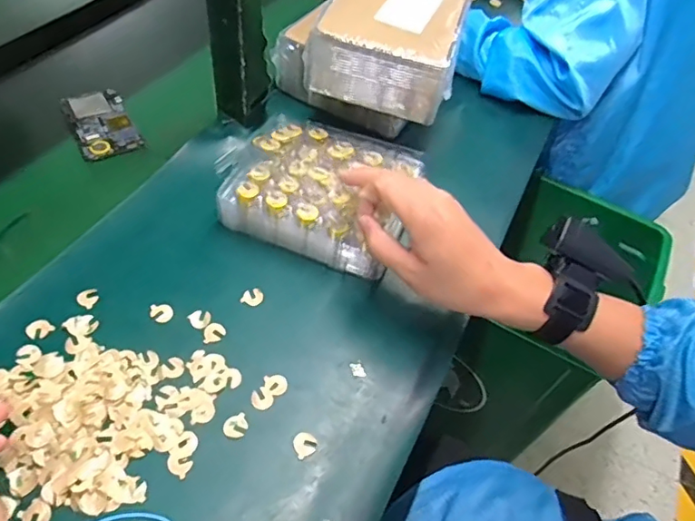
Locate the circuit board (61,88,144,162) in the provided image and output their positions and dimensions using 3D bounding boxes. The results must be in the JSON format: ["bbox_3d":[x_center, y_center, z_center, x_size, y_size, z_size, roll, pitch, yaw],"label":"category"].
[{"bbox_3d":[-0.290,-0.163,0.627,0.065,0.015,0.115,-23,55,-22],"label":"circuit board"}]

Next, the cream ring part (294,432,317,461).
[{"bbox_3d":[-0.032,0.139,0.403,0.017,0.004,0.018,-21,55,-21],"label":"cream ring part"}]

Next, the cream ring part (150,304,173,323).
[{"bbox_3d":[-0.161,0.045,0.460,0.019,0.005,0.019,2,50,-3],"label":"cream ring part"}]

